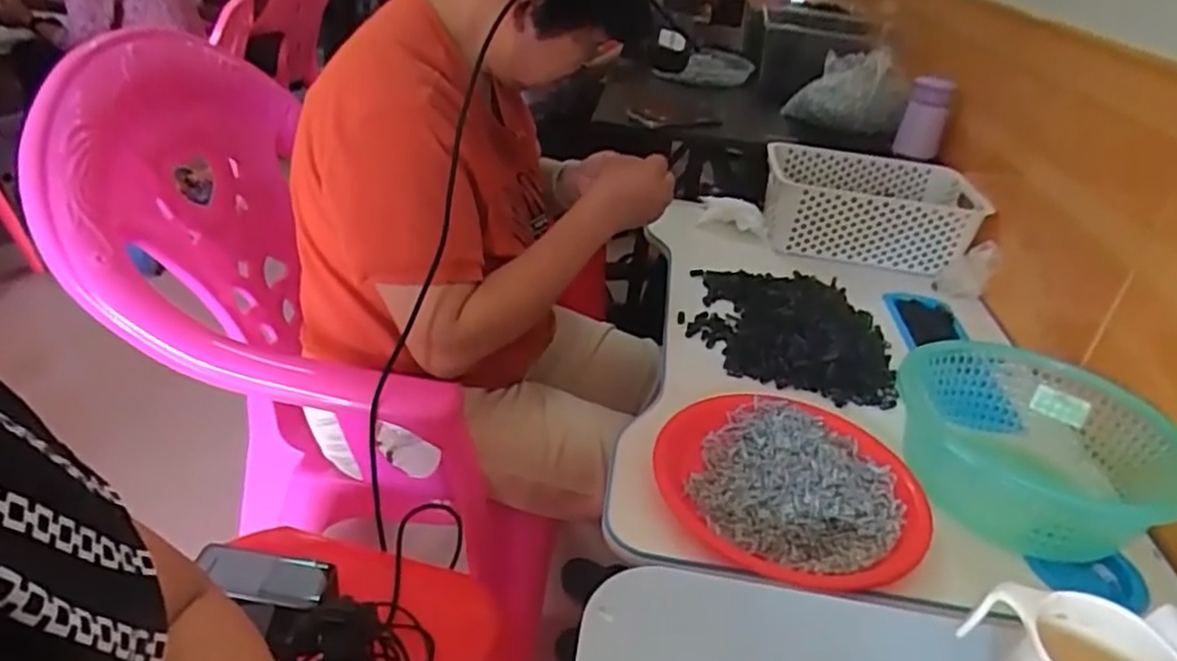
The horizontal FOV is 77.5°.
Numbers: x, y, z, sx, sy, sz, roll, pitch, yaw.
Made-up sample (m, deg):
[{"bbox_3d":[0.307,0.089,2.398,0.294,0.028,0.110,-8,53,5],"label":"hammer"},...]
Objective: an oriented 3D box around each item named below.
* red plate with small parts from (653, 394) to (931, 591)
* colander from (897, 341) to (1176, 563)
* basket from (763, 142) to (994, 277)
[{"bbox_3d":[0.175,0.130,0.637,0.217,0.036,0.228,5,32,-3],"label":"red plate with small parts"},{"bbox_3d":[0.397,0.102,0.660,0.198,0.099,0.193,13,32,10],"label":"colander"},{"bbox_3d":[0.410,-0.177,1.096,0.289,0.115,0.222,6,31,-1],"label":"basket"}]

